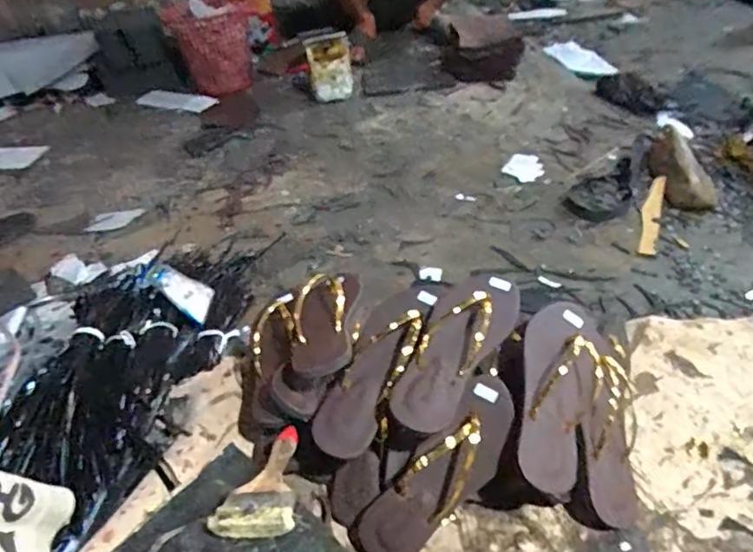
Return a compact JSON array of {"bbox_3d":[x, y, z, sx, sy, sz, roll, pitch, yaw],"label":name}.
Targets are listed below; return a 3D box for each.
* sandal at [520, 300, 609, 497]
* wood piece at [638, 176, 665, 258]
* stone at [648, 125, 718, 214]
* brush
[{"bbox_3d":[0.205,0.125,0.658,0.087,0.058,0.228,7,61,18],"label":"sandal"},{"bbox_3d":[0.521,-0.116,1.100,0.033,0.009,0.229,10,48,23],"label":"wood piece"},{"bbox_3d":[0.600,-0.213,1.144,0.089,0.058,0.211,-6,55,2],"label":"stone"},{"bbox_3d":[-0.113,0.211,0.608,0.078,0.018,0.154,-3,17,6],"label":"brush"}]

